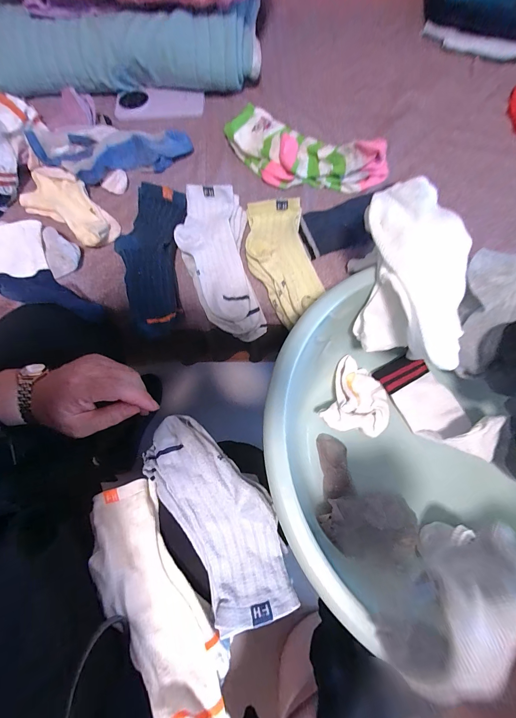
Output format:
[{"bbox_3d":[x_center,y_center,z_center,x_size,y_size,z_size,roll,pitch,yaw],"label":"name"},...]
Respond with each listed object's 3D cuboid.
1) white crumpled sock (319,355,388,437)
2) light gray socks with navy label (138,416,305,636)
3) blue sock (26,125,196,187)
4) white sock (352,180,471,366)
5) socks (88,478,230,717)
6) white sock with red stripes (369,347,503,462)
[{"bbox_3d":[0.139,0.054,0.413,0.082,0.026,0.099,25,73,10],"label":"white crumpled sock"},{"bbox_3d":[-0.043,0.146,0.300,0.094,0.052,0.207,-37,74,-11],"label":"light gray socks with navy label"},{"bbox_3d":[-0.224,-0.336,0.479,0.231,0.050,0.093,-16,71,-4],"label":"blue sock"},{"bbox_3d":[0.163,-0.087,0.349,0.102,0.129,0.205,-3,70,1],"label":"white sock"},{"bbox_3d":[-0.097,0.211,0.273,0.066,0.026,0.215,-37,61,-11],"label":"socks"},{"bbox_3d":[0.243,0.063,0.407,0.081,0.050,0.163,-34,73,-10],"label":"white sock with red stripes"}]

